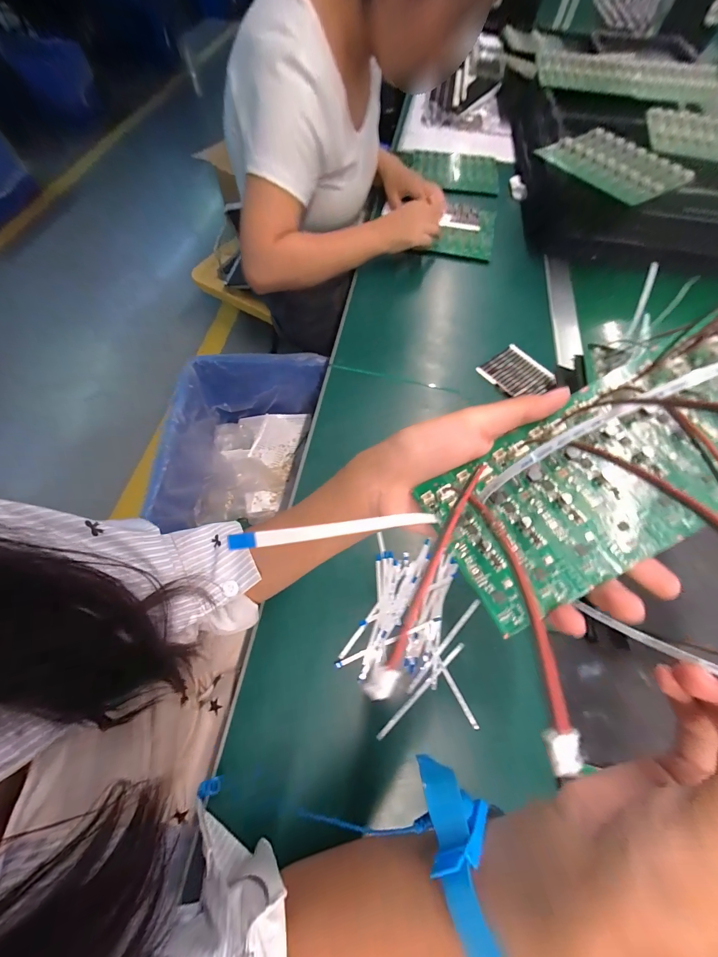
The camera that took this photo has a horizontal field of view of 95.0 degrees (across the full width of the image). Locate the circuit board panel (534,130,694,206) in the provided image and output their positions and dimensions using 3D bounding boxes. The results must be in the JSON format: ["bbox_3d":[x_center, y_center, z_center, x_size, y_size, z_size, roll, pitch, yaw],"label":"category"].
[{"bbox_3d":[0.436,-0.539,0.556,0.171,0.012,0.196,-29,70,-15],"label":"circuit board panel"}]

